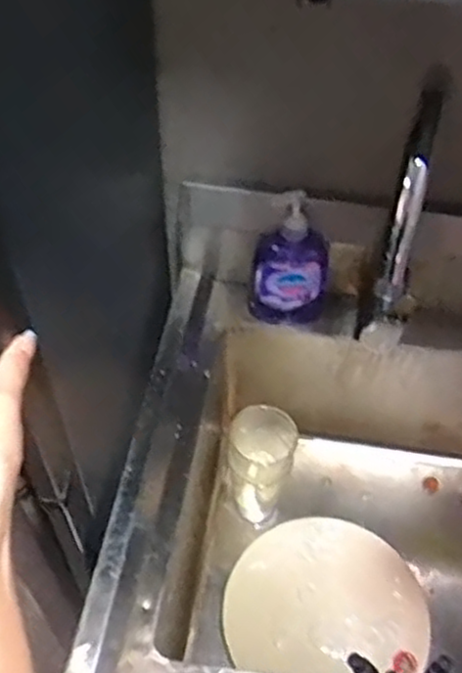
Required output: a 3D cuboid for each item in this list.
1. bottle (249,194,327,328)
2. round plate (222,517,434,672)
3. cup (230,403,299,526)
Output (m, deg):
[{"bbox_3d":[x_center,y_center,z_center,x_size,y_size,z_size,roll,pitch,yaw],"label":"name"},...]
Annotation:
[{"bbox_3d":[0.074,-0.087,0.874,0.096,0.185,0.055,15,53,10],"label":"bottle"},{"bbox_3d":[0.132,0.345,0.928,0.264,0.026,0.214,12,53,8],"label":"round plate"},{"bbox_3d":[0.040,0.181,0.960,0.079,0.209,0.077,1,52,-1],"label":"cup"}]

